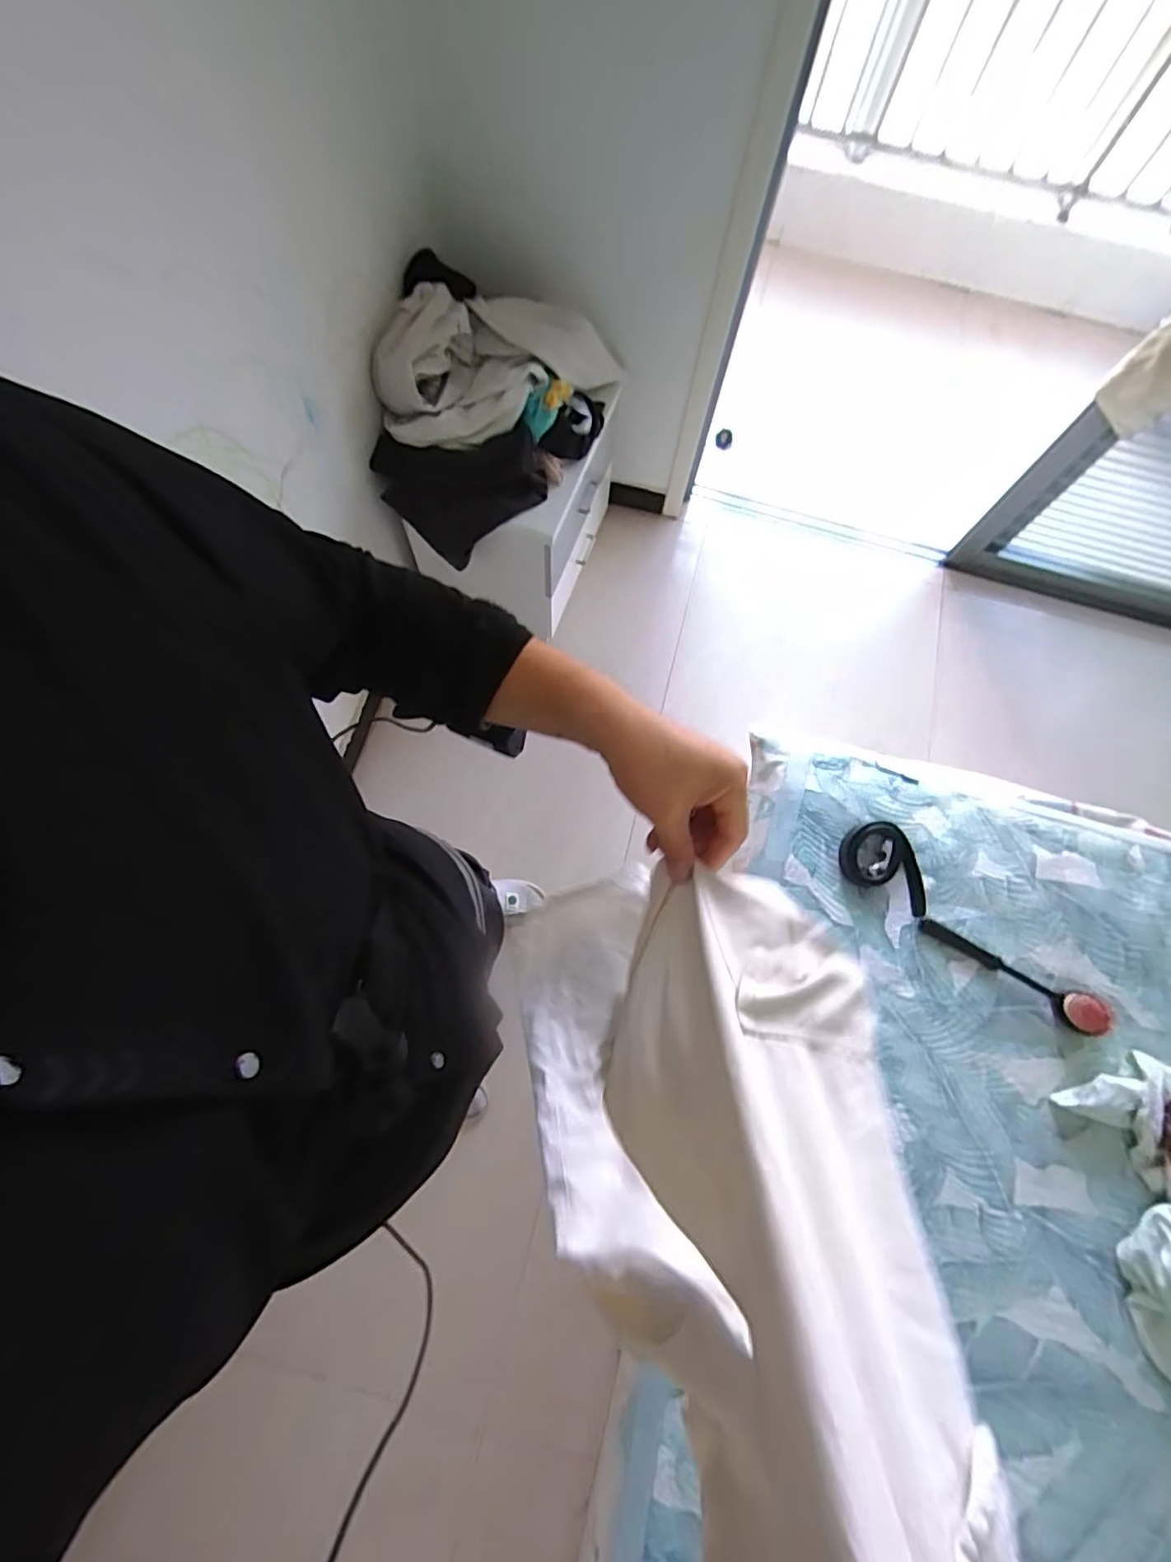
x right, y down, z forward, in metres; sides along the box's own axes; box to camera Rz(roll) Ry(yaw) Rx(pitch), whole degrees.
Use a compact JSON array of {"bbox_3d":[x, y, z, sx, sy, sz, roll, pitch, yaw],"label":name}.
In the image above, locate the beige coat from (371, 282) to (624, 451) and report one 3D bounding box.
[{"bbox_3d":[-0.175,-0.882,1.271,0.524,0.172,0.279,-3,73,-4],"label":"beige coat"}]

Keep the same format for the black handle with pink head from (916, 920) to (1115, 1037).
[{"bbox_3d":[0.777,0.346,1.067,0.337,0.030,0.063,32,73,11],"label":"black handle with pink head"}]

